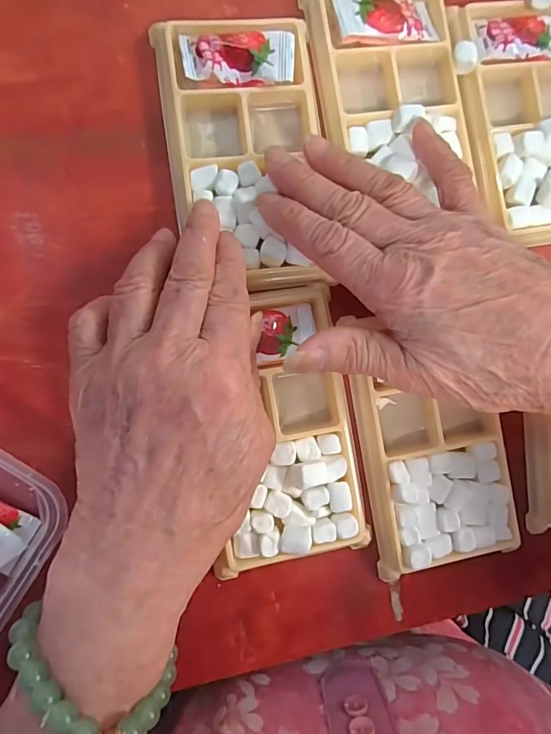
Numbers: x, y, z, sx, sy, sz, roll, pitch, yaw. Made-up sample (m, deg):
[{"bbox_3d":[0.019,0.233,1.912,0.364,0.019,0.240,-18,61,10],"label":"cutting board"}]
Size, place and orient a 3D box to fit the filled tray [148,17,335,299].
[{"bbox_3d":[-0.013,-0.107,0.228,0.079,0.018,0.133,-8,91,-8],"label":"filled tray"}]

